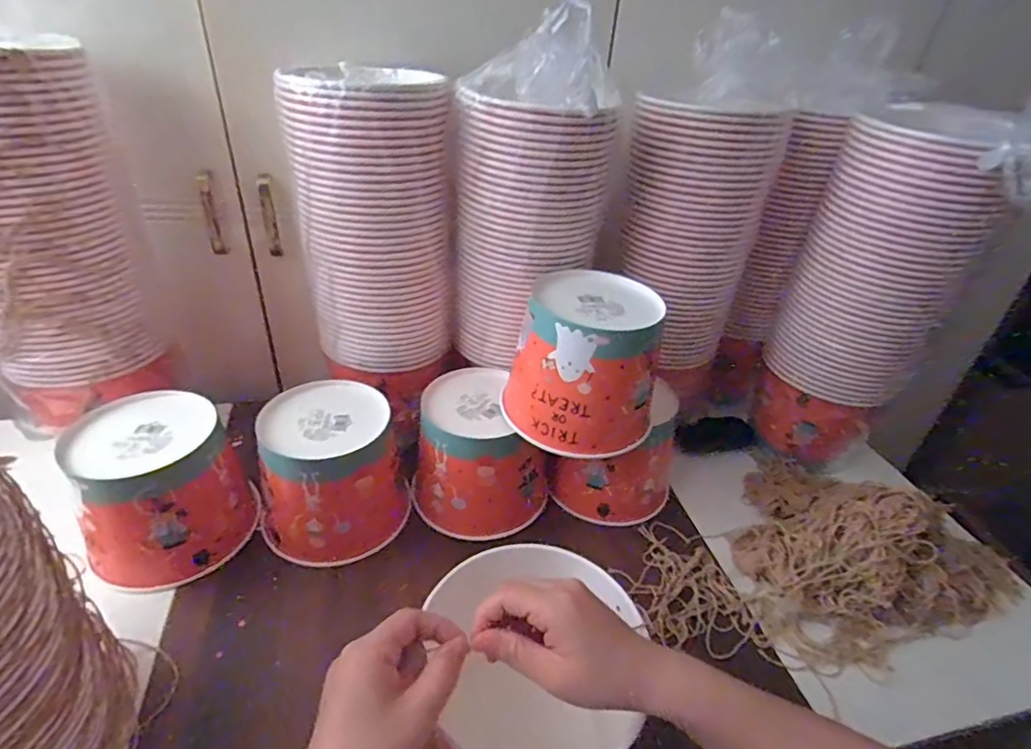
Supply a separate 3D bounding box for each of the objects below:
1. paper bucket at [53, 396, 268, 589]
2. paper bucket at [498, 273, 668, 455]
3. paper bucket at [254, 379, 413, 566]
[{"bbox_3d":[-0.367,0.116,0.558,0.145,0.131,0.146,32,42,33],"label":"paper bucket"},{"bbox_3d":[0.074,-0.014,0.560,0.142,0.142,0.133,4,34,-2],"label":"paper bucket"},{"bbox_3d":[-0.201,0.105,0.593,0.145,0.131,0.143,4,34,-2],"label":"paper bucket"}]

